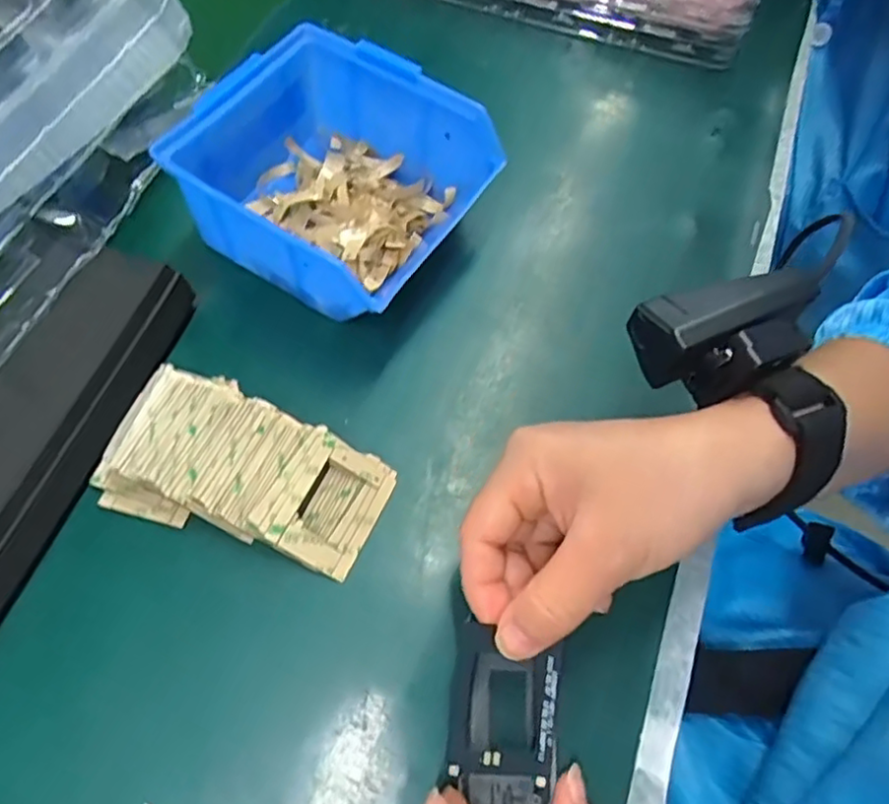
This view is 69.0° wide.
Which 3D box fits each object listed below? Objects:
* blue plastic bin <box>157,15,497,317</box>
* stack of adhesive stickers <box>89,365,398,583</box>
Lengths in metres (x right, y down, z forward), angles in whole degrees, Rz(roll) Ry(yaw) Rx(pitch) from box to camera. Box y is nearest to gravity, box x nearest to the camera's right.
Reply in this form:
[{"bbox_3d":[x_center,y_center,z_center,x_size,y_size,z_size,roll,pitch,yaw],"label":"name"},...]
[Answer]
[{"bbox_3d":[-0.061,-0.116,0.340,0.144,0.069,0.127,35,67,13],"label":"blue plastic bin"},{"bbox_3d":[-0.089,0.029,0.292,0.123,0.021,0.066,18,64,6],"label":"stack of adhesive stickers"}]

